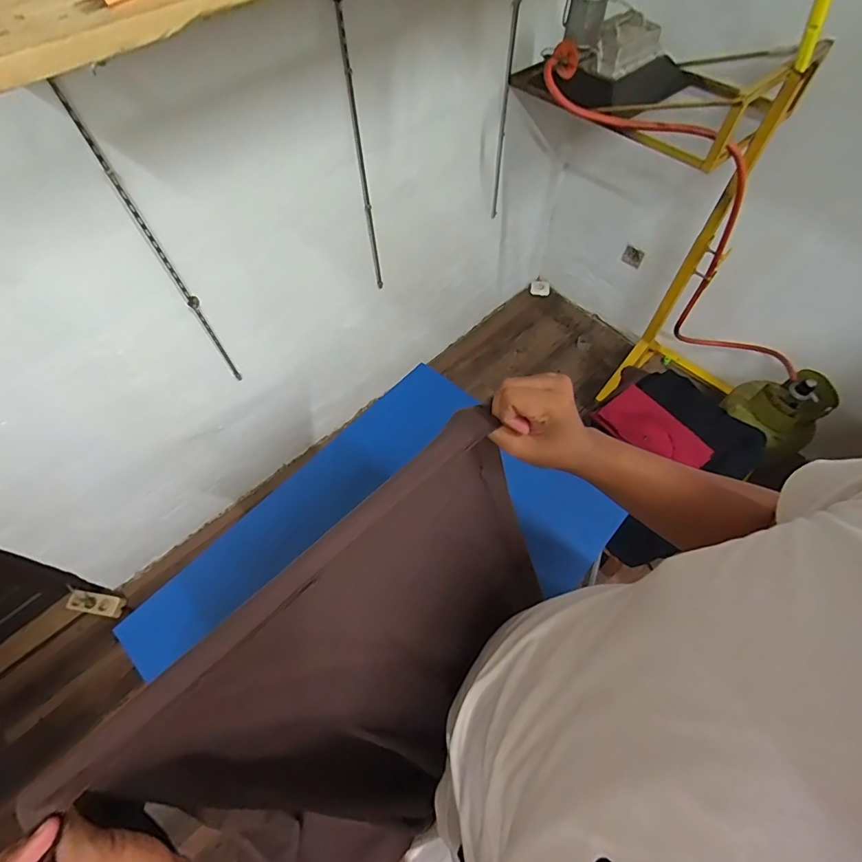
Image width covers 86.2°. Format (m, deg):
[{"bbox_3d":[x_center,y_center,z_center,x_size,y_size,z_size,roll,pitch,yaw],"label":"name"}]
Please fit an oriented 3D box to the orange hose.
[{"bbox_3d":[0.724,-0.525,1.280,0.336,1.171,0.224,-16,49,43],"label":"orange hose"}]

